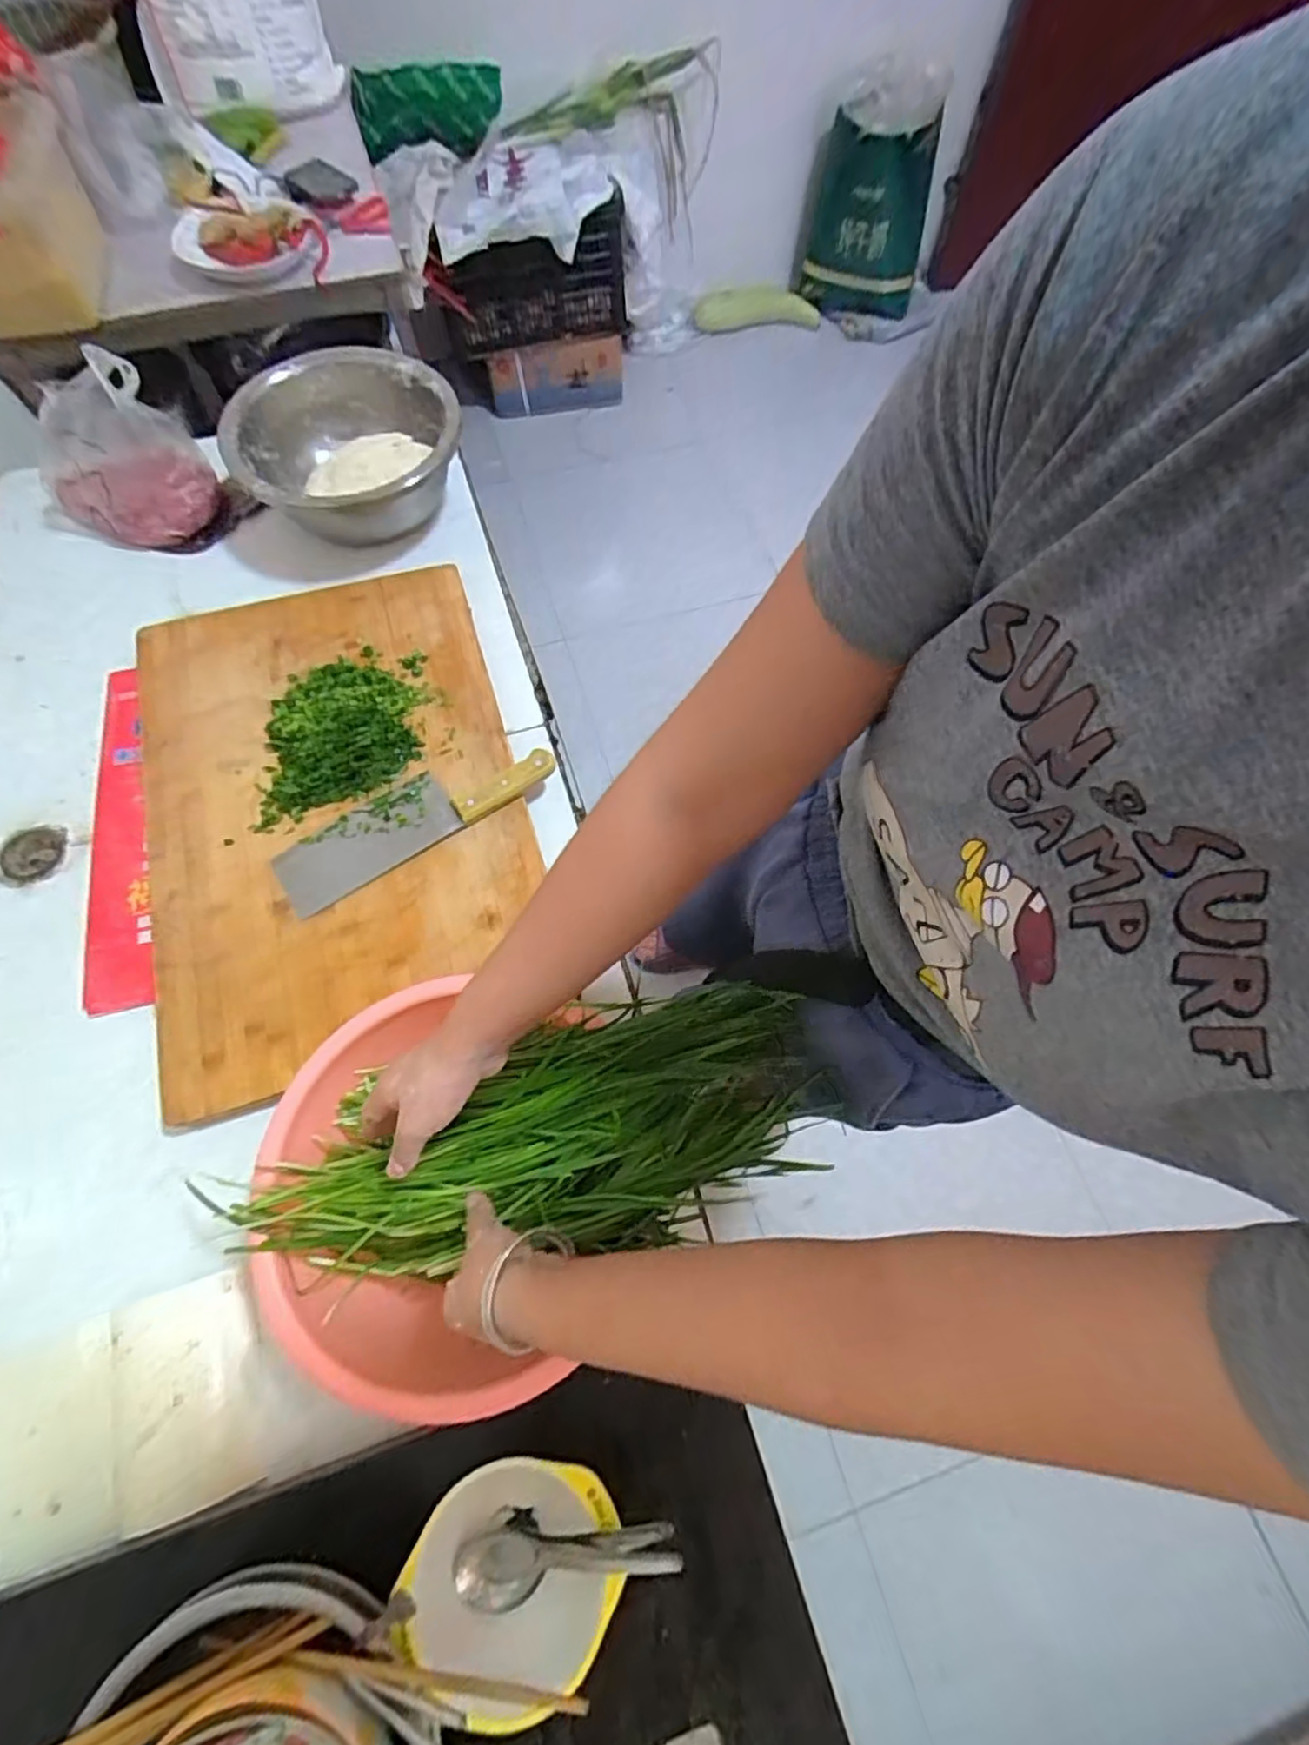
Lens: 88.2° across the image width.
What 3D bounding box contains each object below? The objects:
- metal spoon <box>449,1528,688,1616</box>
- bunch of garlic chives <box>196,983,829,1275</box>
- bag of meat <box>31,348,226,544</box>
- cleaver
[{"bbox_3d":[-0.053,0.429,0.414,0.154,0.033,0.034,-24,66,20],"label":"metal spoon"},{"bbox_3d":[-0.088,0.199,0.507,0.412,0.068,0.166,-19,68,1],"label":"bunch of garlic chives"},{"bbox_3d":[-0.669,-0.493,0.811,0.215,0.167,0.125,-22,69,-10],"label":"bag of meat"},{"bbox_3d":[-0.243,-0.061,0.688,0.285,0.018,0.079,-32,71,-14],"label":"cleaver"}]

